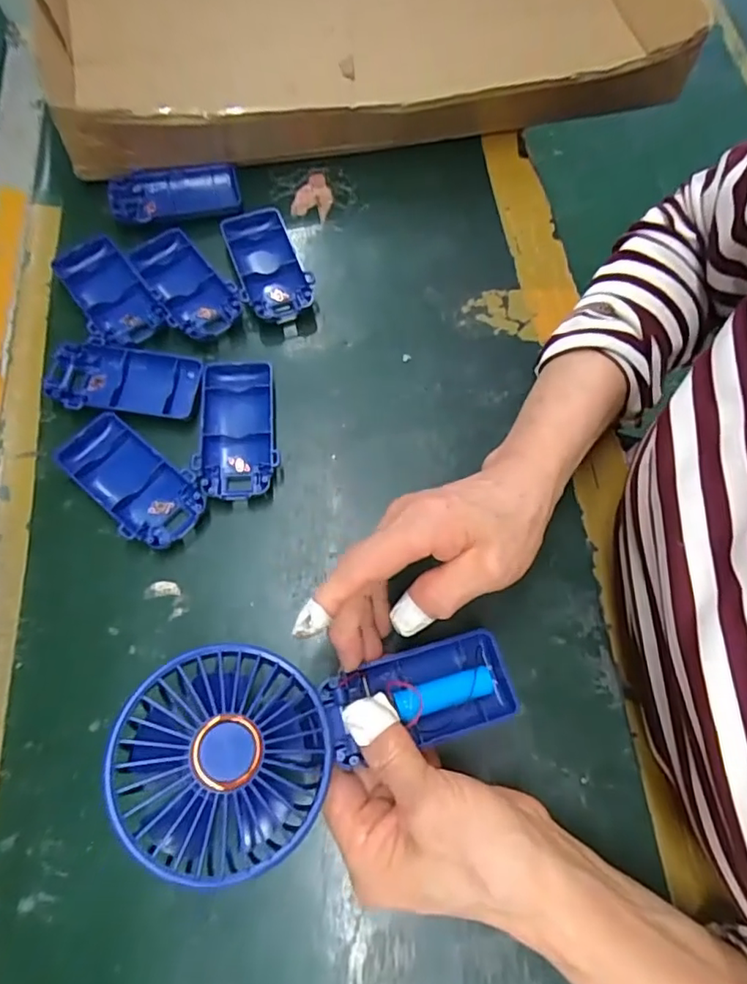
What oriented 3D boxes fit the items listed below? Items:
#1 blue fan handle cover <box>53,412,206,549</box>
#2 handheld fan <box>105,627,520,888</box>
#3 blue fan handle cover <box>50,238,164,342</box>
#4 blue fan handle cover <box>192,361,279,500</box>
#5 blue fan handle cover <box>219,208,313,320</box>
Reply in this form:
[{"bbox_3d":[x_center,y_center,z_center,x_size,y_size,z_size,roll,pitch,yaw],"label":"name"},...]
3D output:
[{"bbox_3d":[-0.146,-0.006,0.339,0.097,0.016,0.048,36,72,11],"label":"blue fan handle cover"},{"bbox_3d":[-0.019,0.102,0.251,0.178,0.035,0.081,-6,68,-25],"label":"handheld fan"},{"bbox_3d":[-0.184,-0.139,0.386,0.046,0.014,0.094,-31,73,-13],"label":"blue fan handle cover"},{"bbox_3d":[-0.085,-0.041,0.355,0.046,0.017,0.095,-2,69,-3],"label":"blue fan handle cover"},{"bbox_3d":[-0.077,-0.164,0.398,0.047,0.013,0.091,-22,72,-10],"label":"blue fan handle cover"}]

